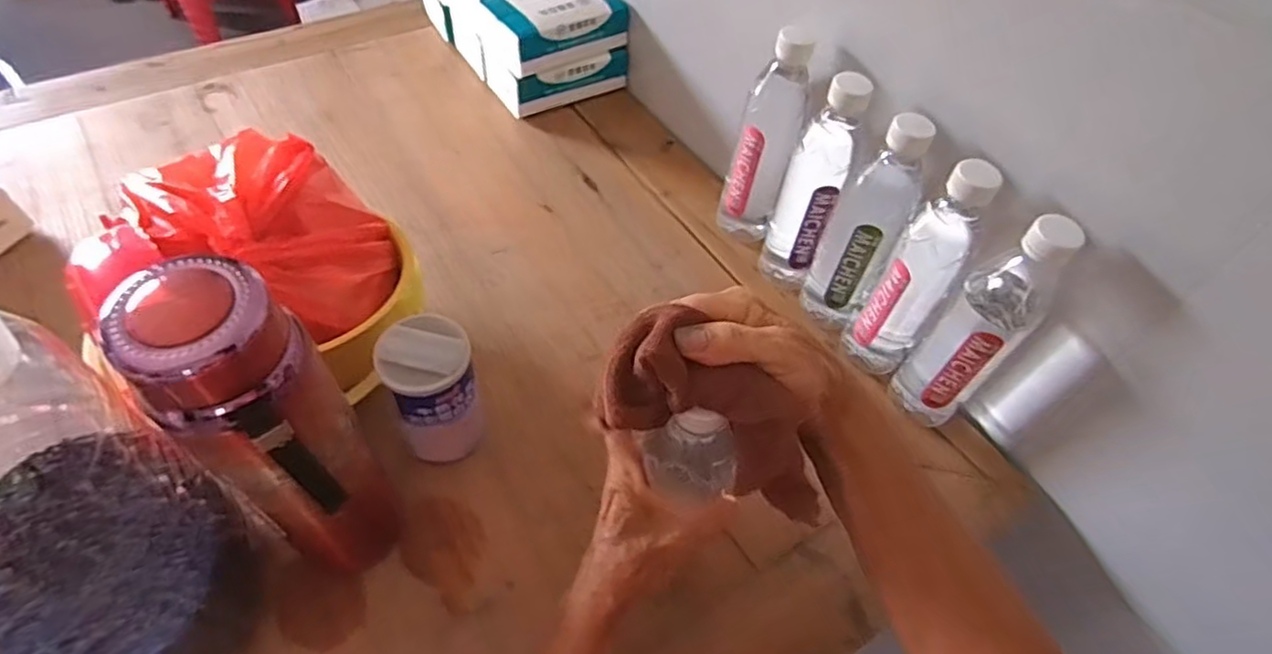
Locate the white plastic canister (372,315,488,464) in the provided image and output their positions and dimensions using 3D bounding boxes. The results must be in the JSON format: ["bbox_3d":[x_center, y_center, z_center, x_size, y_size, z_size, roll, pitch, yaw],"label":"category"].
[{"bbox_3d":[-0.155,0.054,0.522,0.062,0.128,0.063,2,54,-3],"label":"white plastic canister"}]

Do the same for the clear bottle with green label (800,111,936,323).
[{"bbox_3d":[0.194,-0.080,0.580,0.058,0.222,0.050,26,56,13],"label":"clear bottle with green label"}]

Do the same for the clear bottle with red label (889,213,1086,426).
[{"bbox_3d":[0.269,0.001,0.528,0.060,0.224,0.059,39,60,22],"label":"clear bottle with red label"}]

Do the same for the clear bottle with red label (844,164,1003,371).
[{"bbox_3d":[0.233,-0.042,0.553,0.056,0.222,0.056,30,57,16],"label":"clear bottle with red label"}]

